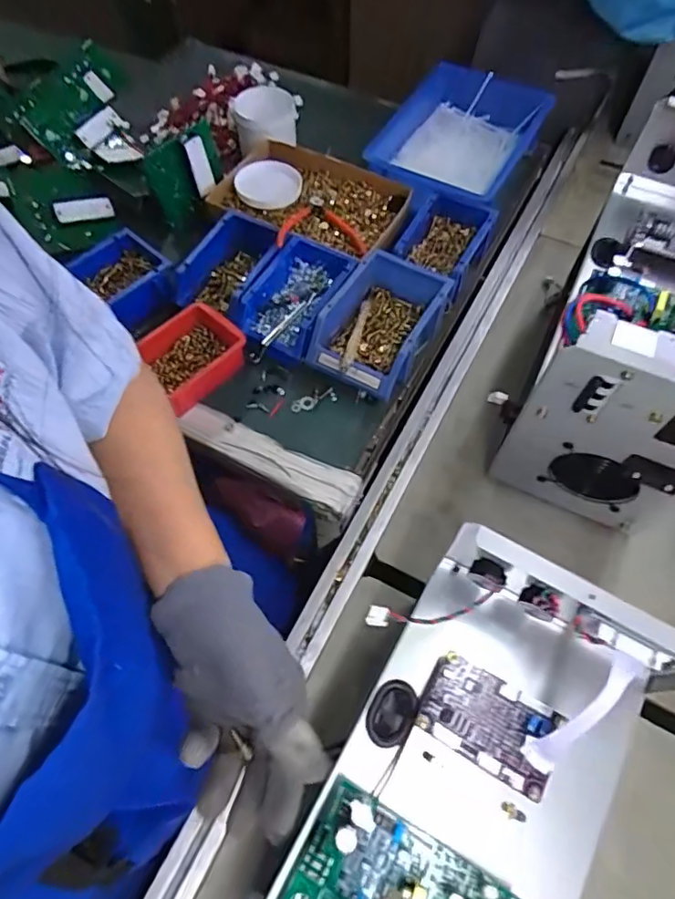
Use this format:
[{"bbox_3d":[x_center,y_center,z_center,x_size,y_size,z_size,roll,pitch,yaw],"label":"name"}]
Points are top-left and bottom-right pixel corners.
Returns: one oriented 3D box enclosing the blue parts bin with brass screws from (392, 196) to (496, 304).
[{"bbox_3d":[0.146,-0.289,0.784,0.108,0.061,0.148,27,67,13],"label":"blue parts bin with brass screws"}]

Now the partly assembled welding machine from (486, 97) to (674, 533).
[{"bbox_3d":[0.342,-0.140,0.603,0.180,0.245,0.376,25,66,13],"label":"partly assembled welding machine"}]

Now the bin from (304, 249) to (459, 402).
[{"bbox_3d":[0.055,-0.160,0.730,0.127,0.084,0.185,28,67,14],"label":"bin"}]

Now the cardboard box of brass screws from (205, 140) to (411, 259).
[{"bbox_3d":[-0.039,-0.364,0.837,0.265,0.056,0.182,26,67,13],"label":"cardboard box of brass screws"}]

